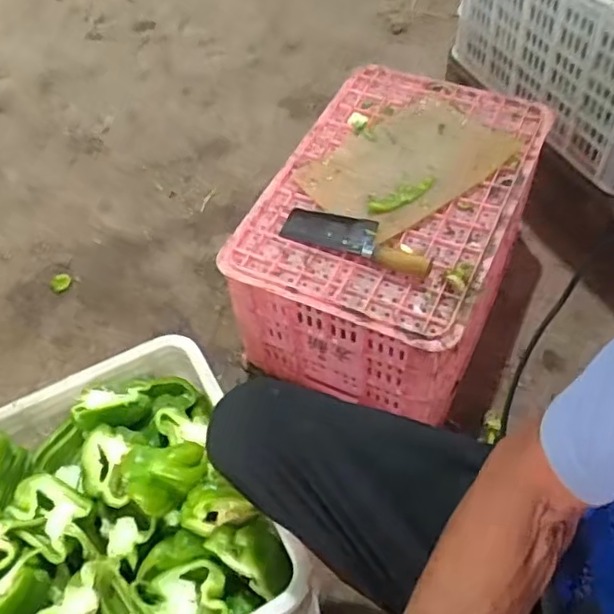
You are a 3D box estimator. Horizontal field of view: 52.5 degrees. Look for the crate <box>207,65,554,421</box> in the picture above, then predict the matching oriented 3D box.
[{"bbox_3d":[0.142,-0.128,1.027,0.346,0.246,0.520,19,58,18],"label":"crate"}]

